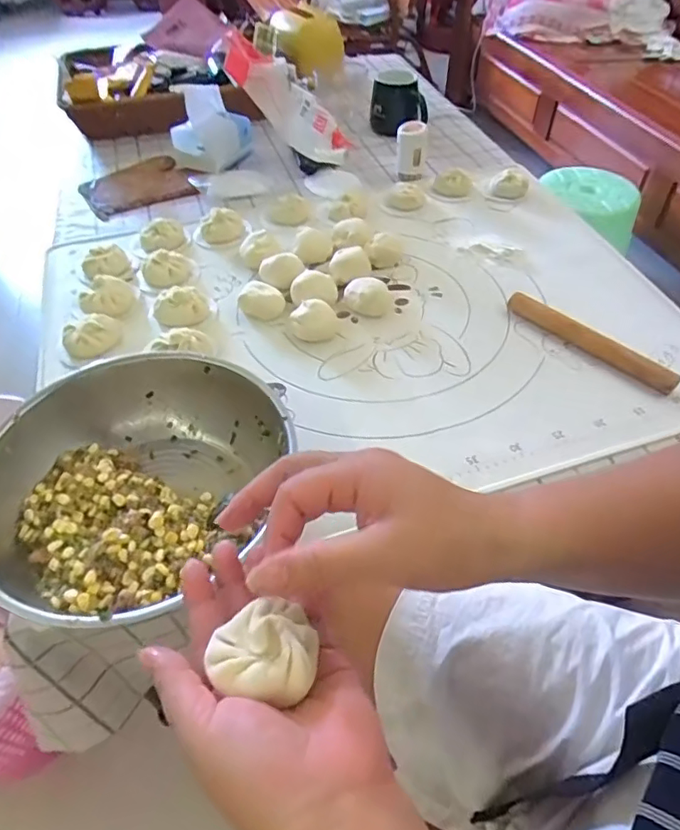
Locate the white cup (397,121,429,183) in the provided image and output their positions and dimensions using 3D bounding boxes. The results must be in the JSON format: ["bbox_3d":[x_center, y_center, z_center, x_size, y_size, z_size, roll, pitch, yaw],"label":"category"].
[{"bbox_3d":[0.118,-0.440,0.923,0.047,0.088,0.042,5,49,5],"label":"white cup"}]

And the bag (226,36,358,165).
[{"bbox_3d":[-0.086,-0.512,0.912,0.080,0.240,0.073,-48,53,16],"label":"bag"}]

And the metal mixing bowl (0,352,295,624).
[{"bbox_3d":[-0.190,0.057,0.501,0.213,0.077,0.262,24,53,20],"label":"metal mixing bowl"}]

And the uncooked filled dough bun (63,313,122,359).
[{"bbox_3d":[-0.301,-0.098,0.672,0.065,0.035,0.065,-22,52,-18],"label":"uncooked filled dough bun"}]

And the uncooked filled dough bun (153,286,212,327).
[{"bbox_3d":[-0.200,-0.138,0.698,0.068,0.034,0.042,-11,50,-8],"label":"uncooked filled dough bun"}]

